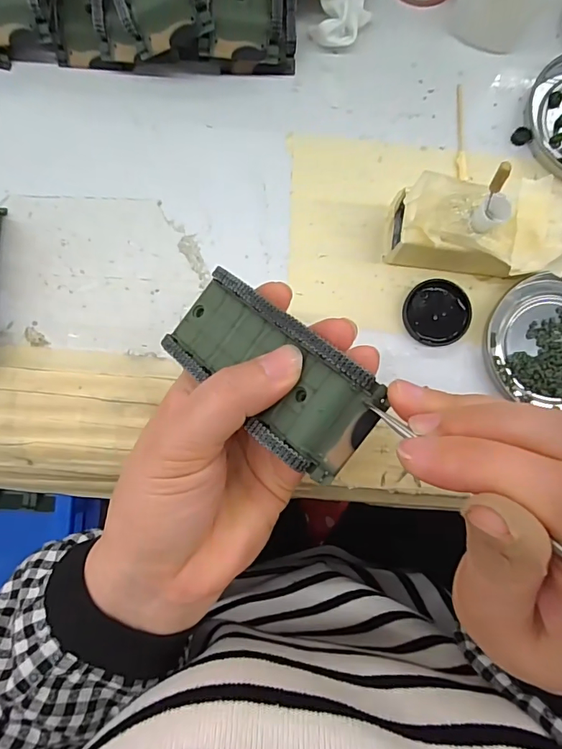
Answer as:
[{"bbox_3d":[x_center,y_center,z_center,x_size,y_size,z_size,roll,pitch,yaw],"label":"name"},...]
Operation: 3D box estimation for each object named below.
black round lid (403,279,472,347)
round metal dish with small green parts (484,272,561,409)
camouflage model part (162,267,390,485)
[{"bbox_3d":[0.085,-0.033,0.251,0.034,0.007,0.035,0,85,0],"label":"black round lid"},{"bbox_3d":[0.151,-0.017,0.247,0.074,0.014,0.072,0,85,0],"label":"round metal dish with small green parts"},{"bbox_3d":[-0.008,-0.005,0.181,0.094,0.021,0.042,37,85,28],"label":"camouflage model part"}]

